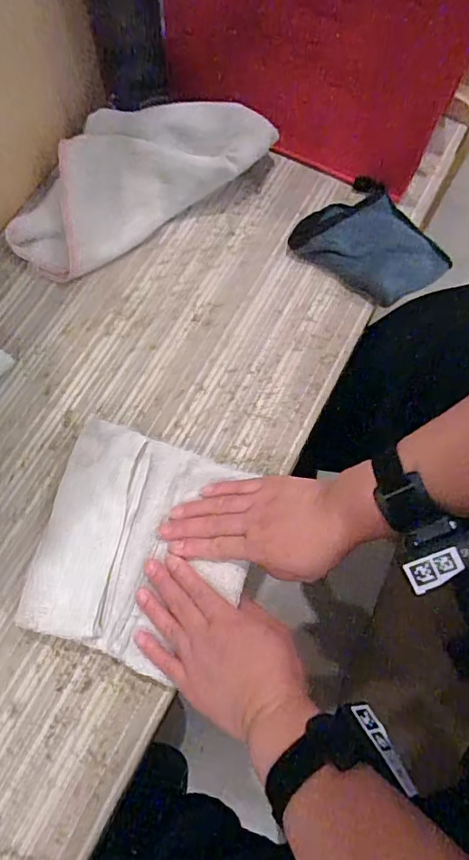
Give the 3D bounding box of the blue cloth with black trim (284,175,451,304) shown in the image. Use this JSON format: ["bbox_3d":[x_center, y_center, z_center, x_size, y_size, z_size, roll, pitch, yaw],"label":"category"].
[{"bbox_3d":[0.148,-0.196,0.538,0.121,0.021,0.141,-43,77,-14],"label":"blue cloth with black trim"}]

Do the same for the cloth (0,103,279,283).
[{"bbox_3d":[-0.104,-0.269,0.529,0.288,0.050,0.118,-30,74,2],"label":"cloth"}]

